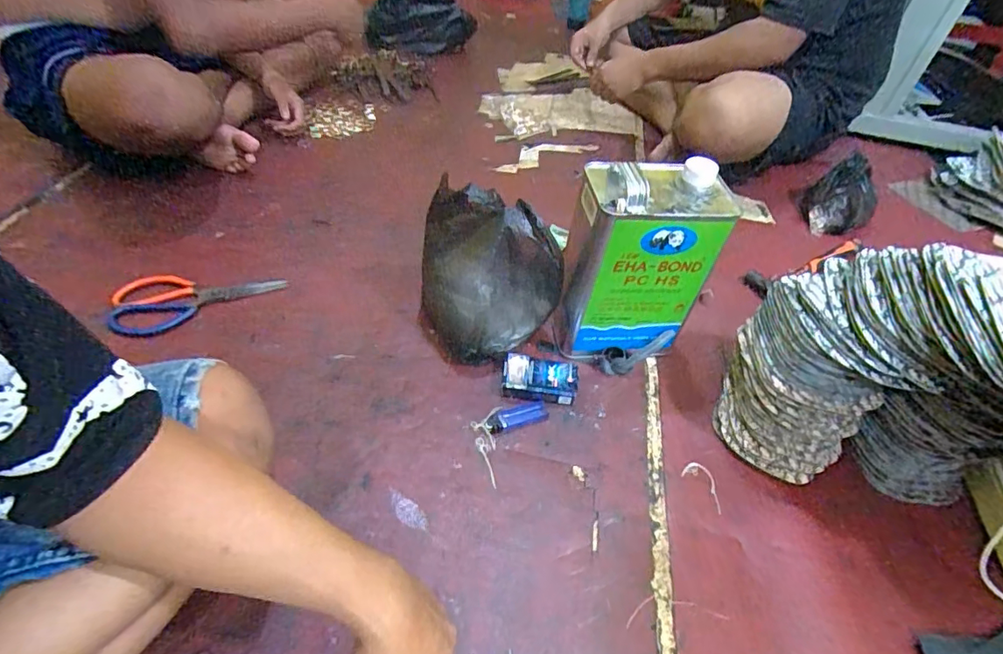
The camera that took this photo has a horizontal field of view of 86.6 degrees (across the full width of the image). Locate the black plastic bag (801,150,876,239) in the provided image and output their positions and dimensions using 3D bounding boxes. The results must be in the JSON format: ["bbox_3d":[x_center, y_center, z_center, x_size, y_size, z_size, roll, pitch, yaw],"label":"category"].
[{"bbox_3d":[0.650,-0.244,1.023,0.114,0.133,0.114,30,50,20],"label":"black plastic bag"}]

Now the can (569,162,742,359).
[{"bbox_3d":[0.169,-0.075,0.678,0.155,0.255,0.097,0,46,-7],"label":"can"}]

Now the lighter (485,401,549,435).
[{"bbox_3d":[0.019,0.110,0.650,0.082,0.013,0.025,-13,49,-19],"label":"lighter"}]

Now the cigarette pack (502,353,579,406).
[{"bbox_3d":[0.049,0.068,0.688,0.095,0.024,0.060,6,46,-1],"label":"cigarette pack"}]

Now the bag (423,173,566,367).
[{"bbox_3d":[-0.011,-0.065,0.691,0.175,0.208,0.128,0,46,-7],"label":"bag"}]

